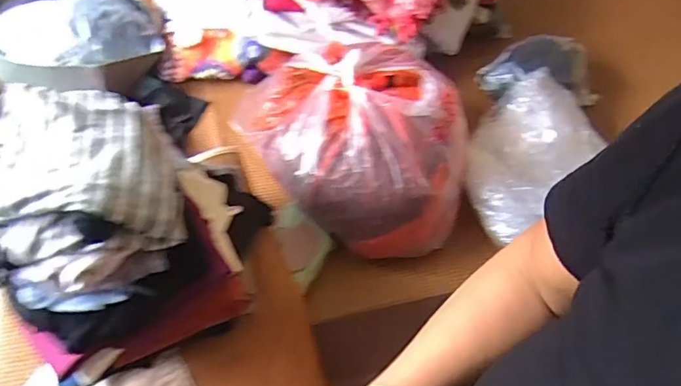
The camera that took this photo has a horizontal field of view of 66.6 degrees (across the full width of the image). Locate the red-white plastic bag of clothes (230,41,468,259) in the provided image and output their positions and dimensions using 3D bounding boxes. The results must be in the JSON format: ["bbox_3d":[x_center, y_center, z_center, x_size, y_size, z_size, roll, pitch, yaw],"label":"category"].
[{"bbox_3d":[0.055,-0.098,0.932,0.341,0.214,0.402,-35,67,-22],"label":"red-white plastic bag of clothes"}]

